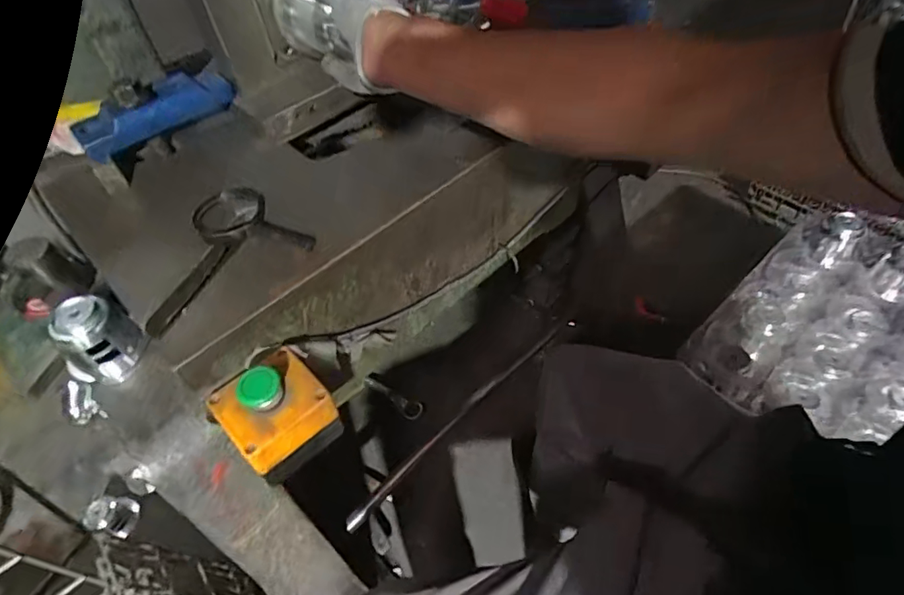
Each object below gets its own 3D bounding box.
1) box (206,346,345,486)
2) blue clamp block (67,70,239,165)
[{"bbox_3d":[-0.146,0.093,0.429,0.083,0.078,0.088,-39,59,-24],"label":"box"},{"bbox_3d":[-0.312,-0.197,0.546,0.161,0.040,0.056,-33,56,-20],"label":"blue clamp block"}]

